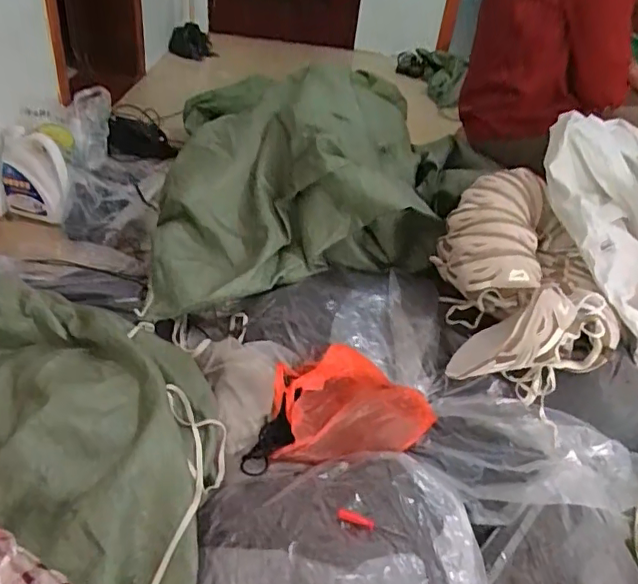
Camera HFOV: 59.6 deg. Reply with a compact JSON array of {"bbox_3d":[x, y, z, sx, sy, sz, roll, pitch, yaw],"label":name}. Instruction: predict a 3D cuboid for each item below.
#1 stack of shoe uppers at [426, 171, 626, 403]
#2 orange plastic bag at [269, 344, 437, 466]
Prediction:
[{"bbox_3d":[0.358,-0.024,1.015,0.246,0.215,0.412,0,37,-10],"label":"stack of shoe uppers"},{"bbox_3d":[0.048,0.186,0.912,0.285,0.079,0.195,-13,41,-25],"label":"orange plastic bag"}]

